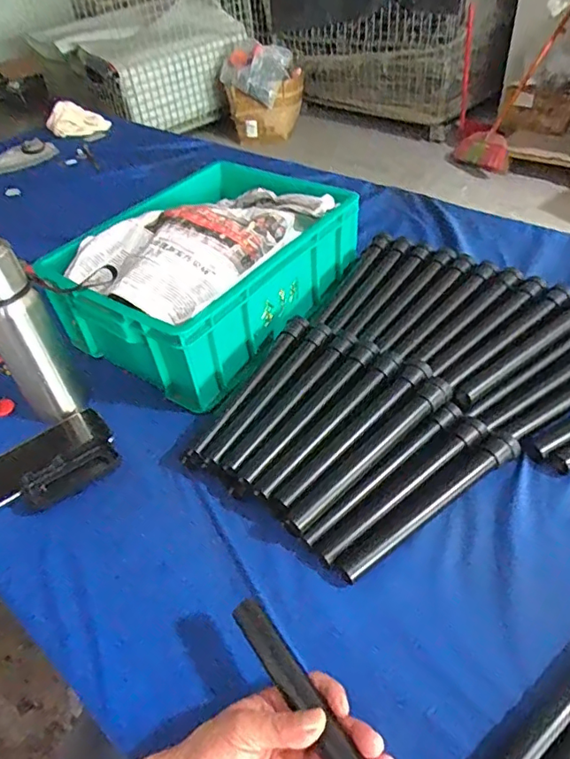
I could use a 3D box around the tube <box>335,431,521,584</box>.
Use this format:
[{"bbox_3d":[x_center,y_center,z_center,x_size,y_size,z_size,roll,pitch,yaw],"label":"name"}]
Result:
[{"bbox_3d":[0.156,0.129,0.547,0.249,0.028,0.031,-30,48,-22],"label":"tube"}]

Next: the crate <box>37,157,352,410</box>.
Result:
[{"bbox_3d":[-0.101,-0.179,0.821,0.323,0.168,0.450,18,49,26],"label":"crate"}]

